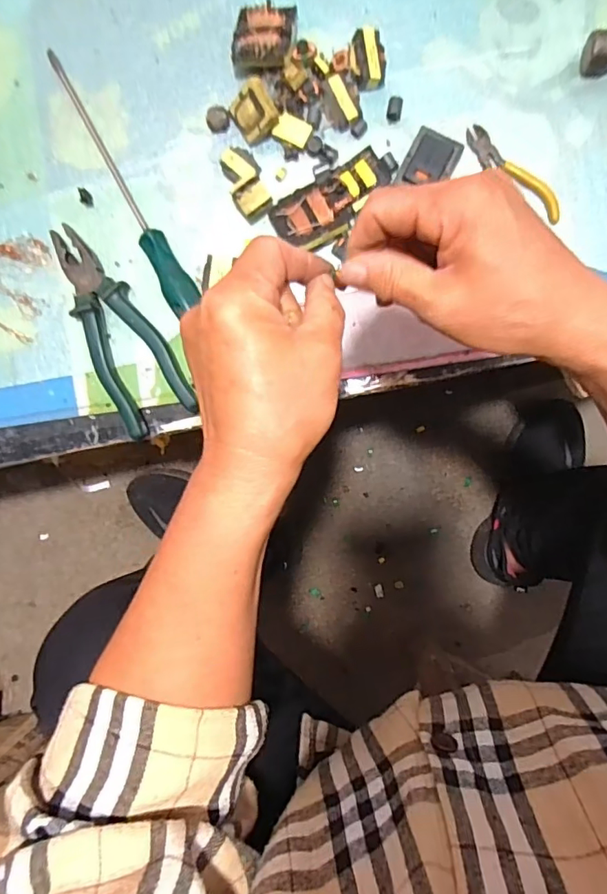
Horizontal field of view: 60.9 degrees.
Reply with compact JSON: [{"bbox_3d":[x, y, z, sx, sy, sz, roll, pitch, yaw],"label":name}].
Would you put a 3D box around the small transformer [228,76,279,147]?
[{"bbox_3d":[-0.043,-0.289,0.447,0.034,0.030,0.041,-28,89,6],"label":"small transformer"}]

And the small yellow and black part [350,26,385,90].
[{"bbox_3d":[0.055,-0.330,0.441,0.028,0.016,0.046,-4,92,6],"label":"small yellow and black part"}]

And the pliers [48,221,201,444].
[{"bbox_3d":[-0.172,-0.107,0.472,0.064,0.019,0.193,-28,90,6],"label":"pliers"}]

